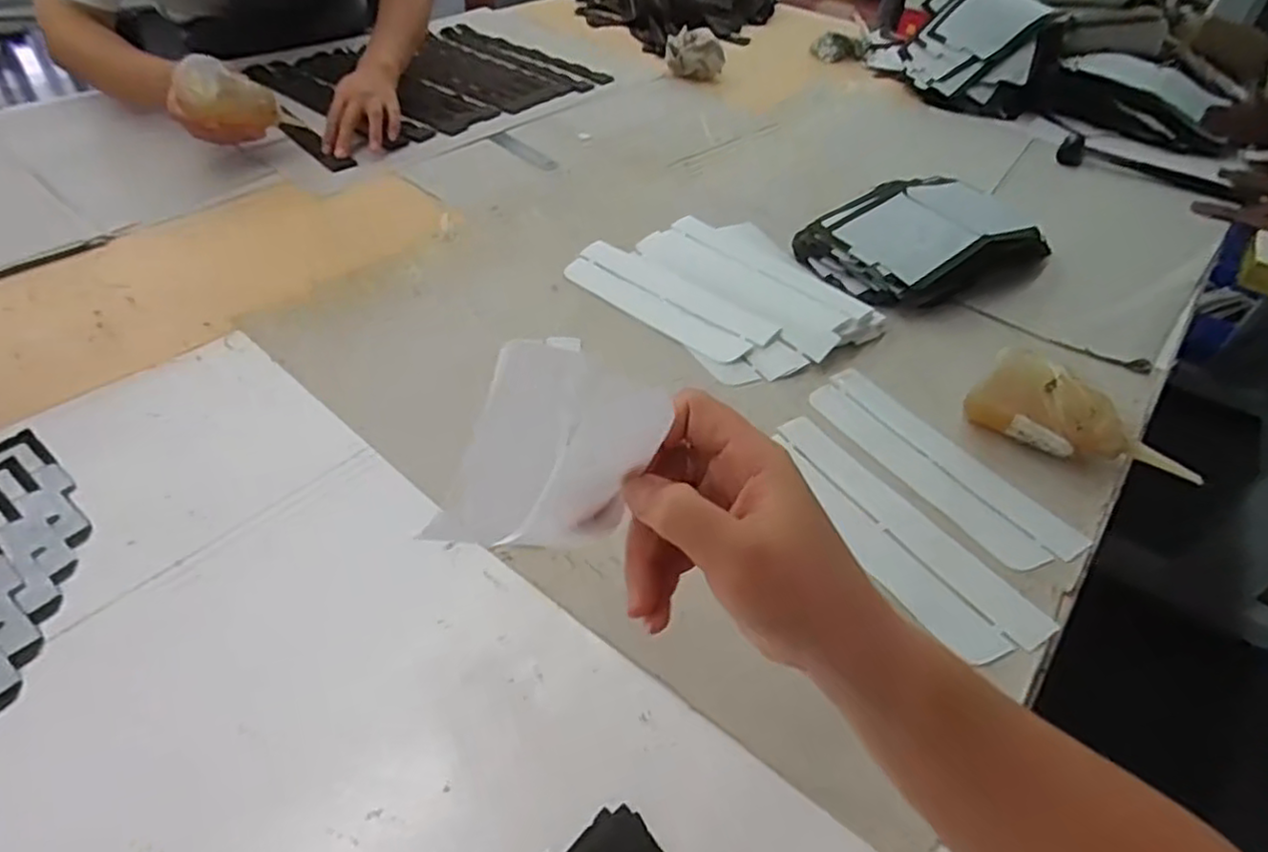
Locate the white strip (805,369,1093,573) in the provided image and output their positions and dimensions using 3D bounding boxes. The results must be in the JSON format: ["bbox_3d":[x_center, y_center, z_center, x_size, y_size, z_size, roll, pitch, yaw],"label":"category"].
[{"bbox_3d":[0.233,0.027,0.549,0.074,0.006,0.224,-20,47,-23],"label":"white strip"}]

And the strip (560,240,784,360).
[{"bbox_3d":[0.027,-0.126,0.687,0.227,0.014,0.065,35,52,26],"label":"strip"}]

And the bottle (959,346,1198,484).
[{"bbox_3d":[0.344,0.003,0.542,0.158,0.067,0.048,35,52,28],"label":"bottle"}]

